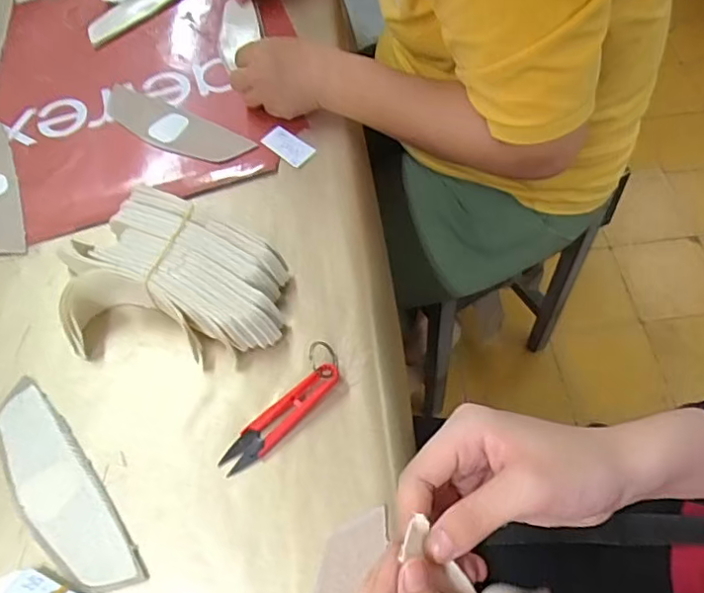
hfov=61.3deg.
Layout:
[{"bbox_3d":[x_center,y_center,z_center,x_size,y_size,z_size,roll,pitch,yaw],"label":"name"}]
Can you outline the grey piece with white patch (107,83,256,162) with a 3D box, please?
[{"bbox_3d":[-0.183,-0.171,0.595,0.173,0.005,0.050,27,64,18],"label":"grey piece with white patch"}]

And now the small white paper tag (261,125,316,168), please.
[{"bbox_3d":[-0.062,-0.145,0.572,0.052,0.005,0.027,35,76,16],"label":"small white paper tag"}]

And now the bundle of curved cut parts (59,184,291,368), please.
[{"bbox_3d":[-0.148,-0.007,0.468,0.187,0.046,0.132,25,64,18],"label":"bundle of curved cut parts"}]

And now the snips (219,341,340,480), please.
[{"bbox_3d":[-0.049,0.080,0.428,0.026,0.015,0.113,37,68,23],"label":"snips"}]

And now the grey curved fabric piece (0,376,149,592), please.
[{"bbox_3d":[-0.206,0.132,0.413,0.050,0.005,0.173,-35,63,-16],"label":"grey curved fabric piece"}]

